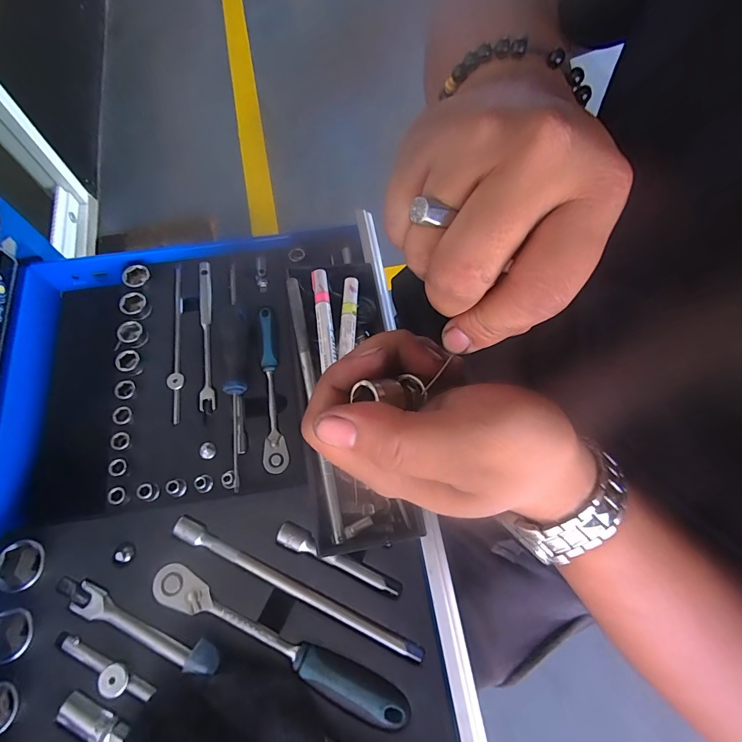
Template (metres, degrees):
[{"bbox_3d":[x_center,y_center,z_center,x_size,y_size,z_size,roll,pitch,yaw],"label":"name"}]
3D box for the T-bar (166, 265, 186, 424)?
[{"bbox_3d":[-0.218,-0.036,0.444,0.016,0.012,0.194,-8,69,-4],"label":"T-bar"}]

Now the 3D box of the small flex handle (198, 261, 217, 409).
[{"bbox_3d":[-0.188,-0.045,0.450,0.016,0.012,0.183,-8,69,-4],"label":"small flex handle"}]

